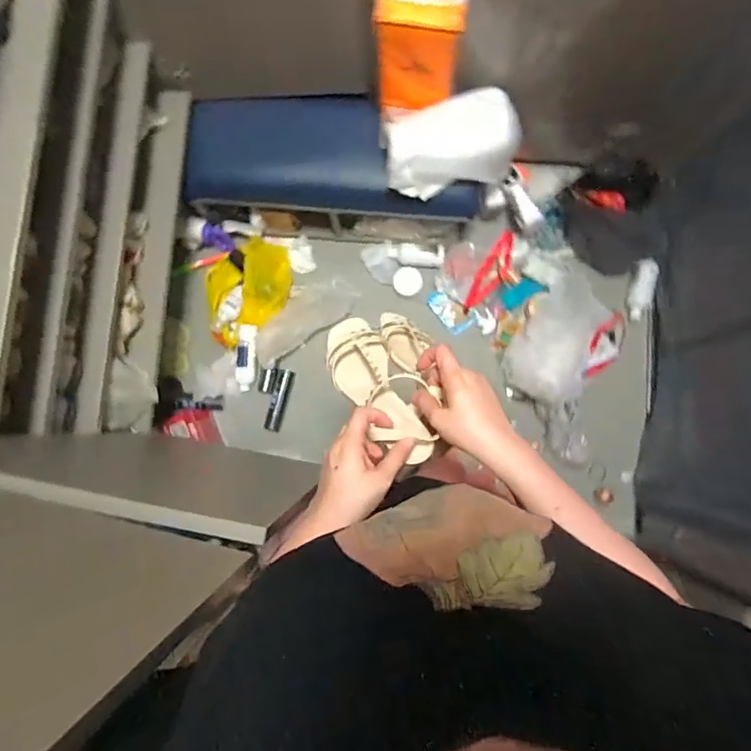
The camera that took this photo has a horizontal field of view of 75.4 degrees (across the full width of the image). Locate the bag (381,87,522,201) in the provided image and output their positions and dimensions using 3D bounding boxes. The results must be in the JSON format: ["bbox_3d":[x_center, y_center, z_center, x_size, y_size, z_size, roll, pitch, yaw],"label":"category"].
[{"bbox_3d":[0.189,-0.568,1.212,0.341,0.158,0.161,-20,84,-1],"label":"bag"}]

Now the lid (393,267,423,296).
[{"bbox_3d":[0.098,-0.287,1.480,0.087,0.010,0.084,-1,102,-4],"label":"lid"}]

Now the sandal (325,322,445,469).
[{"bbox_3d":[0.003,0.004,0.599,0.089,0.059,0.232,-32,55,-2],"label":"sandal"}]

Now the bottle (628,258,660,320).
[{"bbox_3d":[0.778,-0.253,1.419,0.046,0.053,0.186,-1,123,1],"label":"bottle"}]

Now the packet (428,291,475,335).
[{"bbox_3d":[0.227,-0.195,1.485,0.075,0.017,0.145,-41,85,-3],"label":"packet"}]

